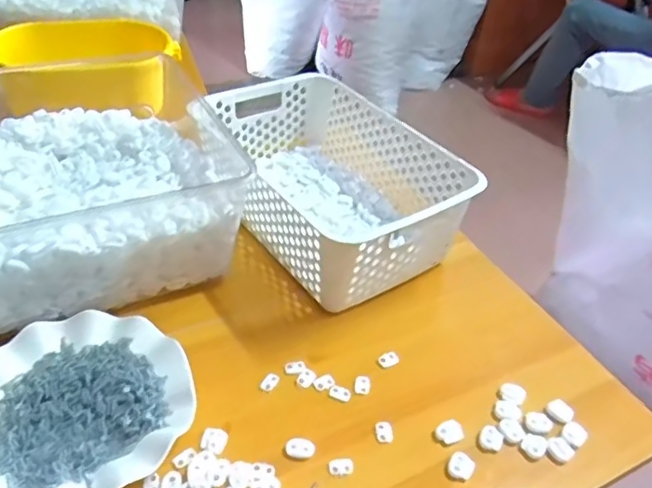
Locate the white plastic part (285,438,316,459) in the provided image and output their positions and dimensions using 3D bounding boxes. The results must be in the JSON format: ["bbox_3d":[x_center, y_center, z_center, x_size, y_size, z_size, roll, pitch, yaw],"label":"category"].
[{"bbox_3d":[-0.021,0.167,0.491,0.025,0.006,0.016,13,40,7],"label":"white plastic part"}]

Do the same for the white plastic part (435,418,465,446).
[{"bbox_3d":[0.107,0.162,0.515,0.019,0.010,0.021,-21,47,-30],"label":"white plastic part"}]

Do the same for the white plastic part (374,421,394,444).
[{"bbox_3d":[0.050,0.161,0.513,0.014,0.009,0.017,0,40,-9],"label":"white plastic part"}]

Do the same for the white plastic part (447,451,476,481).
[{"bbox_3d":[0.111,0.182,0.489,0.021,0.009,0.020,4,39,-3],"label":"white plastic part"}]

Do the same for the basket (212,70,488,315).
[{"bbox_3d":[-0.001,-0.078,0.692,0.201,0.099,0.298,-21,47,-30],"label":"basket"}]

